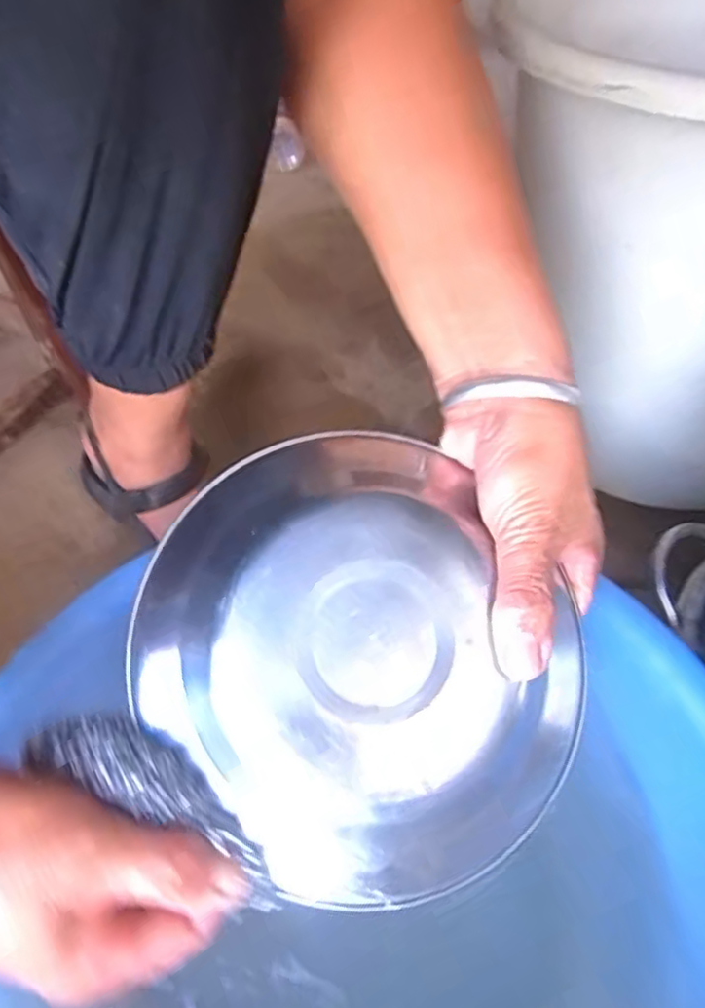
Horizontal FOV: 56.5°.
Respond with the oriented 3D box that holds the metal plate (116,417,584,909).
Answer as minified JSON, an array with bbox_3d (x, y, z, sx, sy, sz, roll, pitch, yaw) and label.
[{"bbox_3d":[0.003,0.053,0.268,0.162,0.043,0.180,-42,73,-16],"label":"metal plate"}]

